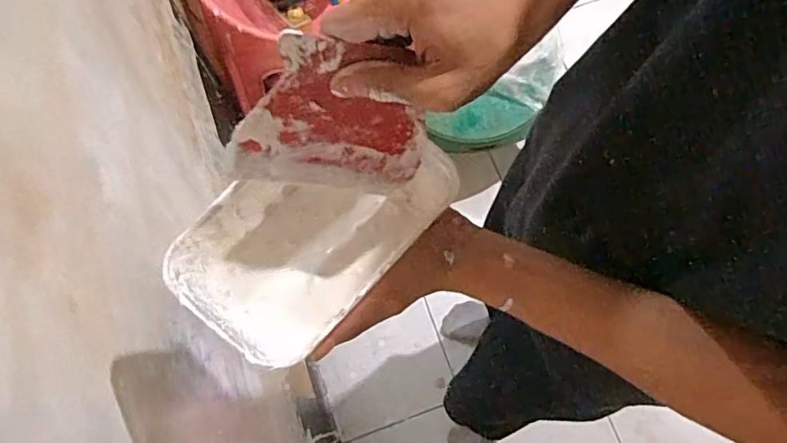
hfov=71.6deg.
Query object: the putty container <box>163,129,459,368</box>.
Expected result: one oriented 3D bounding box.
[{"bbox_3d":[-0.050,0.002,0.358,0.111,0.047,0.175,37,76,11],"label":"putty container"}]

